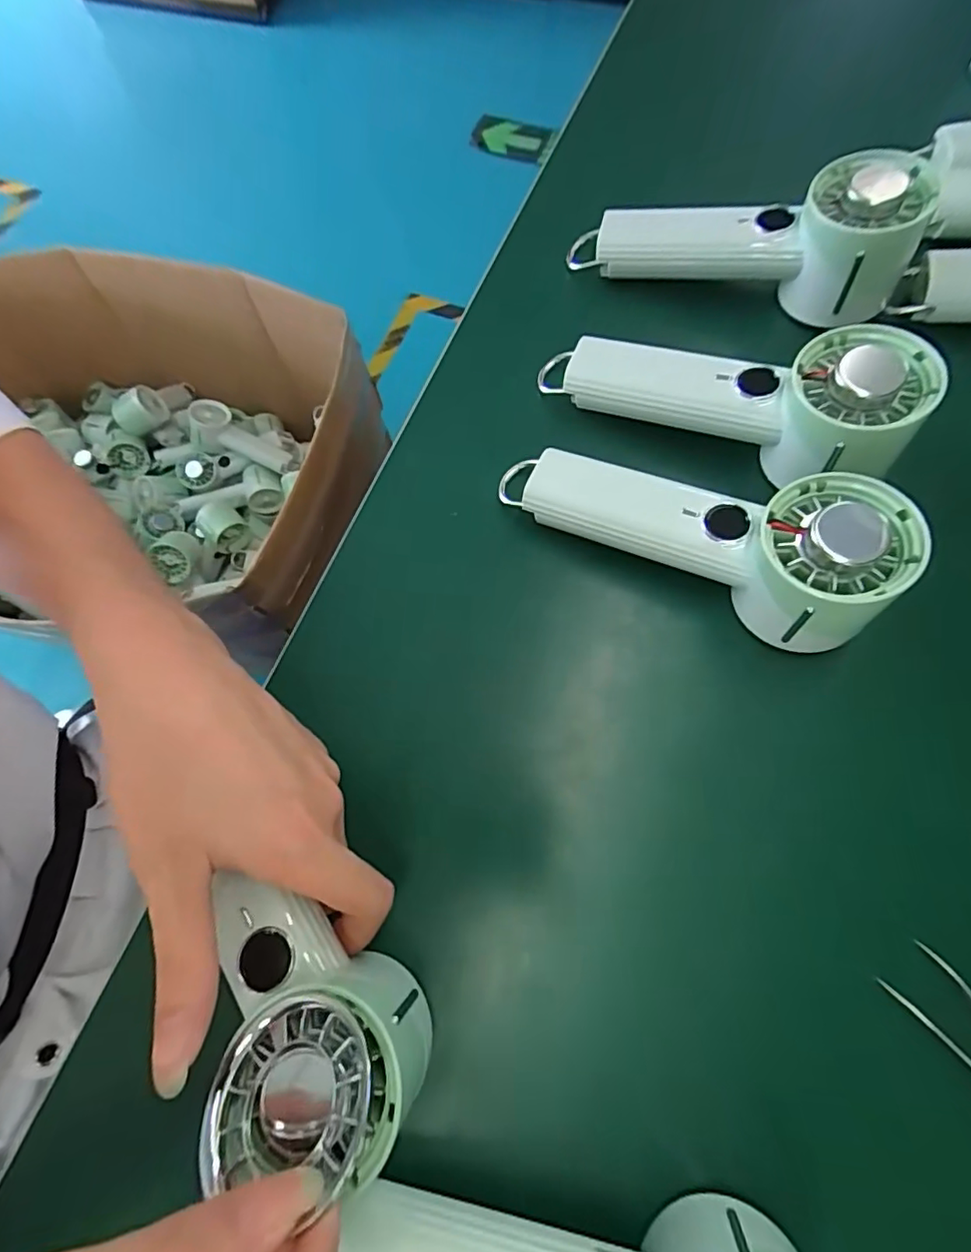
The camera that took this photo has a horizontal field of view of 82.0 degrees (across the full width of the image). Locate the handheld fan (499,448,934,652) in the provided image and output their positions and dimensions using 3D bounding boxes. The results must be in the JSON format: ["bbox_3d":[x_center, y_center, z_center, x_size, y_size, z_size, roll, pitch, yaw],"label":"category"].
[{"bbox_3d":[0.096,-0.049,0.280,0.195,0.055,0.061,22,73,23],"label":"handheld fan"}]

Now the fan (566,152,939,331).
[{"bbox_3d":[0.151,-0.235,0.332,0.186,0.067,0.065,19,73,9],"label":"fan"}]

